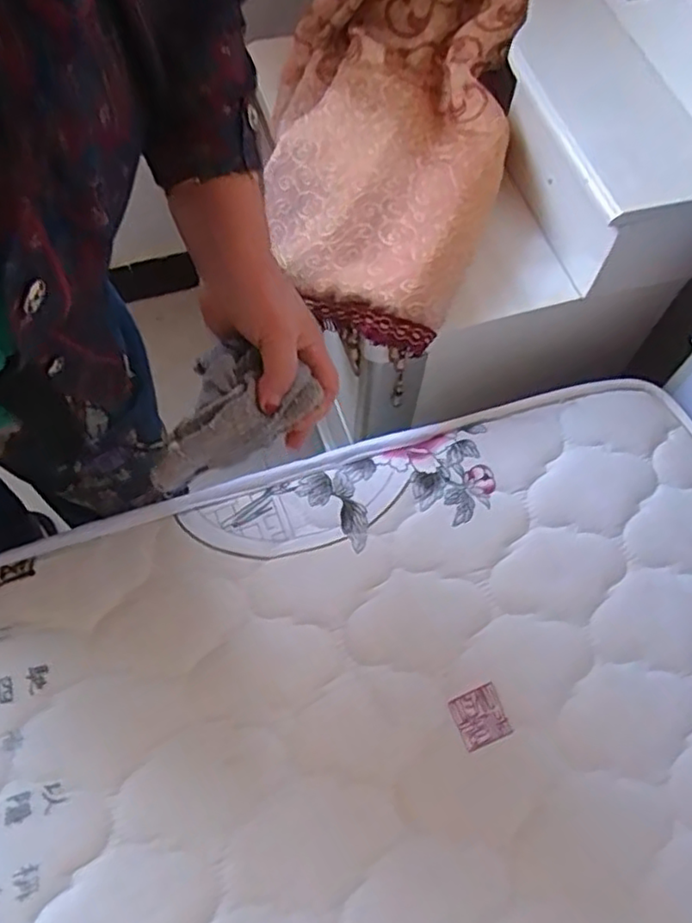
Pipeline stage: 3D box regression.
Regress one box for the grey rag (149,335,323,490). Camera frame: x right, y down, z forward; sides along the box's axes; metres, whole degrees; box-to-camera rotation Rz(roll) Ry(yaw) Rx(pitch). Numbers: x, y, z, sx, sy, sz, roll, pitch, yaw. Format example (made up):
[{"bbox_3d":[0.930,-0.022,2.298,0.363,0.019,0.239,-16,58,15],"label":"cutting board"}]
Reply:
[{"bbox_3d":[-0.085,-0.038,0.458,0.120,0.051,0.072,-24,66,-14],"label":"grey rag"}]

